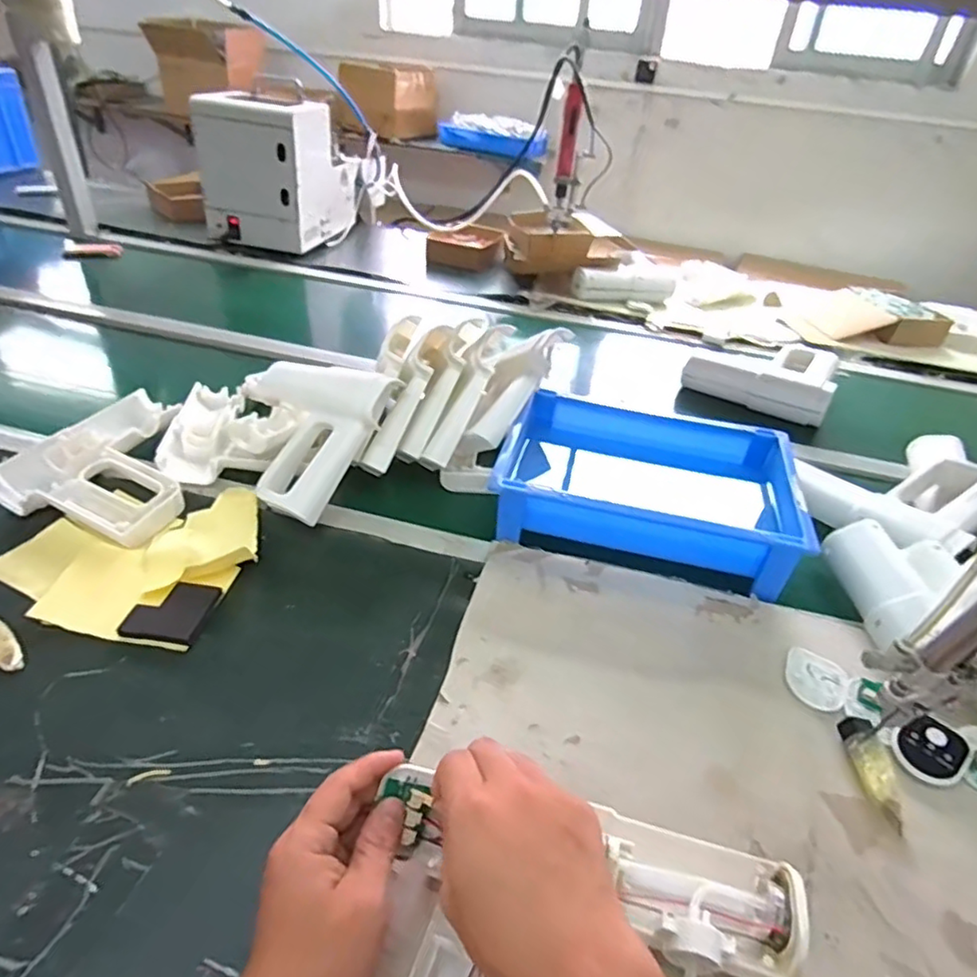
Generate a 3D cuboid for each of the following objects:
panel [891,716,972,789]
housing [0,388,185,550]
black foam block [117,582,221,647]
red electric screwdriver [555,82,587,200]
[{"bbox_3d":[0.343,0.202,0.484,0.058,0.013,0.048,-16,41,-27],"label":"panel"},{"bbox_3d":[-0.383,-0.030,0.673,0.185,0.031,0.196,15,37,13],"label":"housing"},{"bbox_3d":[-0.267,0.104,0.529,0.061,0.010,0.059,6,36,1],"label":"black foam block"},{"bbox_3d":[0.160,-0.673,1.224,0.036,0.190,0.031,7,36,2],"label":"red electric screwdriver"}]

